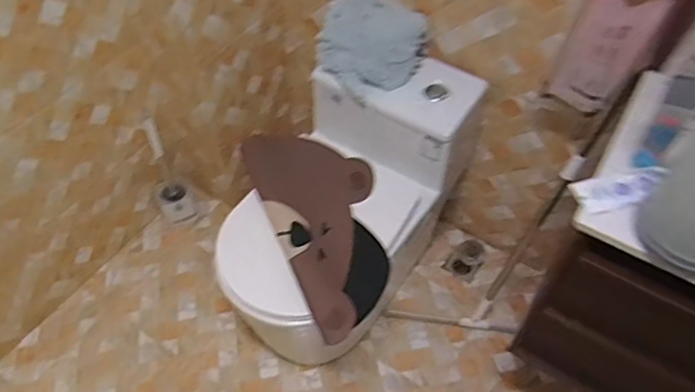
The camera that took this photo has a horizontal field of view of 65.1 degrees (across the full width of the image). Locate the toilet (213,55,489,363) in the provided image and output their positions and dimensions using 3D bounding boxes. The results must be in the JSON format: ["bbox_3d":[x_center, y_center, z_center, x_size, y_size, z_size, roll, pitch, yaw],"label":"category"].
[{"bbox_3d":[-0.031,0.058,1.417,0.446,0.584,0.697,25,57,18],"label":"toilet"}]

